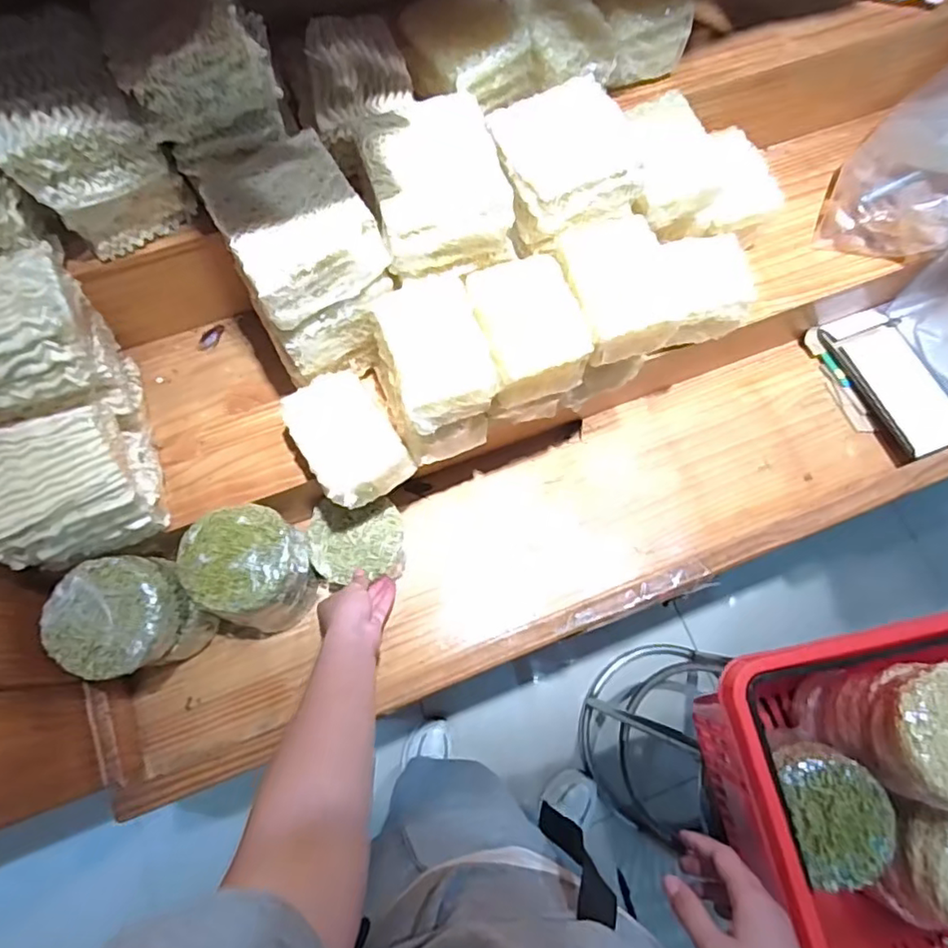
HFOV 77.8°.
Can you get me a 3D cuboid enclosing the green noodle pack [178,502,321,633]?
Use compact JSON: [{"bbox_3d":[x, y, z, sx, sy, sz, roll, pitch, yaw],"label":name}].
[{"bbox_3d":[-0.240,0.106,0.656,0.118,0.157,0.117,21,74,5],"label":"green noodle pack"}]

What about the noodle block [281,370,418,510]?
[{"bbox_3d":[-0.130,-0.035,0.602,0.089,0.063,0.125,-33,77,-10],"label":"noodle block"}]

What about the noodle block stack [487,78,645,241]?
[{"bbox_3d":[0.088,-0.298,0.554,0.133,0.050,0.125,-16,74,-6],"label":"noodle block stack"}]

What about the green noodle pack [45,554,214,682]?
[{"bbox_3d":[-0.354,0.156,0.639,0.111,0.164,0.120,20,74,5],"label":"green noodle pack"}]

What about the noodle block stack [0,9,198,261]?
[{"bbox_3d":[-0.335,-0.291,0.509,0.106,0.129,0.124,-28,76,-9],"label":"noodle block stack"}]

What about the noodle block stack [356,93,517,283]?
[{"bbox_3d":[-0.035,-0.262,0.537,0.123,0.076,0.136,-17,74,-6],"label":"noodle block stack"}]

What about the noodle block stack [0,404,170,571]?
[{"bbox_3d":[-0.381,0.017,0.557,0.134,0.123,0.104,-27,76,-8],"label":"noodle block stack"}]

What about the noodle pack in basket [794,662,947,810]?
[{"bbox_3d":[0.416,0.242,0.559,0.110,0.160,0.117,6,73,1],"label":"noodle pack in basket"}]

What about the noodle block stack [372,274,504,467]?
[{"bbox_3d":[-0.039,-0.097,0.587,0.098,0.134,0.129,-19,75,-6],"label":"noodle block stack"}]

